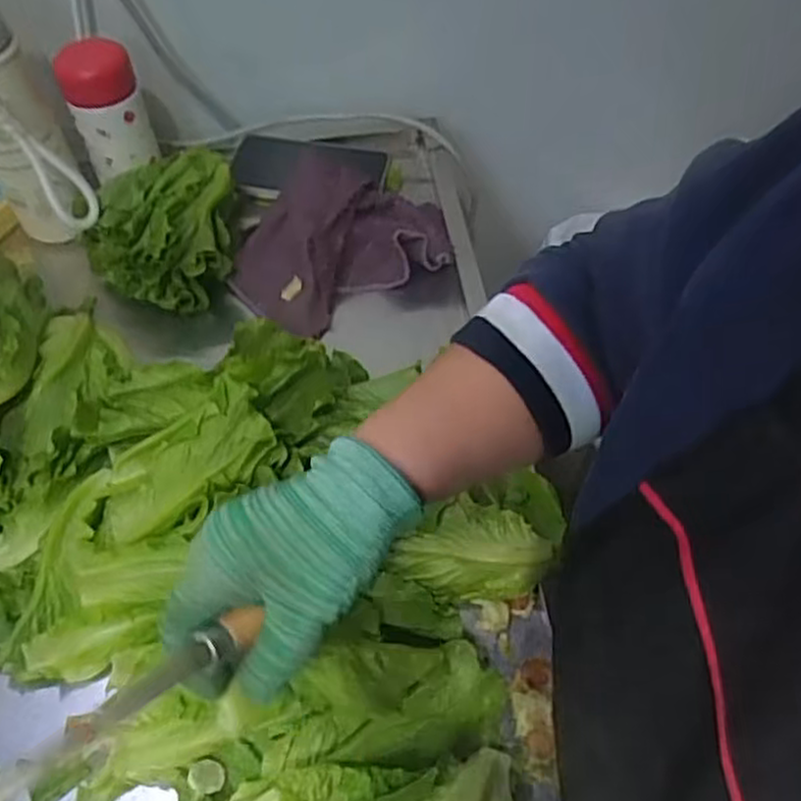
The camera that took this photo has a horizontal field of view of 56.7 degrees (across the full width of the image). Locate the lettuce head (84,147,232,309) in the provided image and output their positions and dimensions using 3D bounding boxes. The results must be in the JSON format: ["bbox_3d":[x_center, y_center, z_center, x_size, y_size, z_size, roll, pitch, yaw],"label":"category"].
[{"bbox_3d":[-0.222,-0.168,0.693,0.125,0.072,0.166,-4,55,-2],"label":"lettuce head"}]

